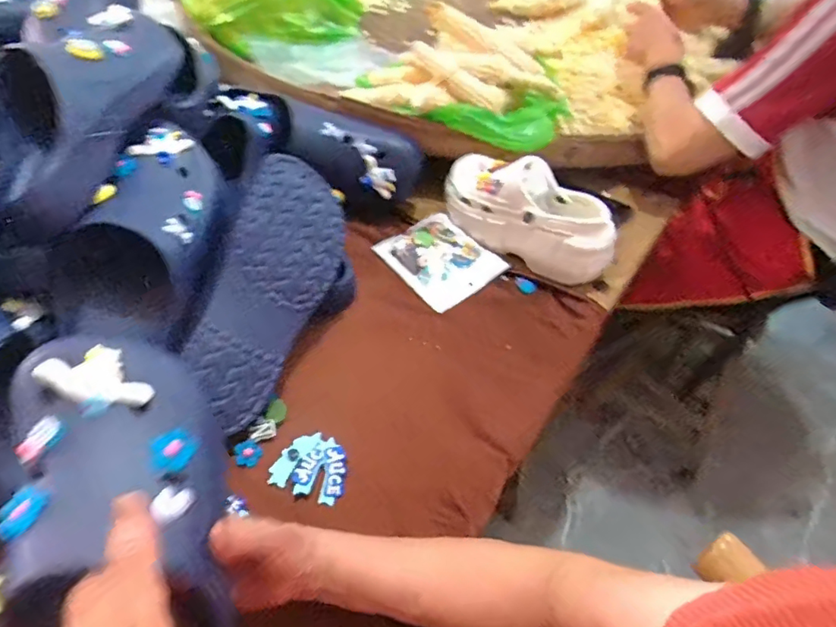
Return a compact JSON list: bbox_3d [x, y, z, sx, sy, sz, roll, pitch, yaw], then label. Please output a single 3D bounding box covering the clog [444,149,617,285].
[{"bbox_3d":[0.135,-0.132,0.692,0.234,0.104,0.072,36,55,26],"label":"clog"}]

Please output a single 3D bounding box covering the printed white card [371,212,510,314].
[{"bbox_3d":[0.026,-0.076,0.706,0.110,0.022,0.143,-30,56,-27],"label":"printed white card"}]

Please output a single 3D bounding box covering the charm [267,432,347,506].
[{"bbox_3d":[-0.098,0.141,0.511,0.071,0.009,0.060,15,49,10],"label":"charm"}]

